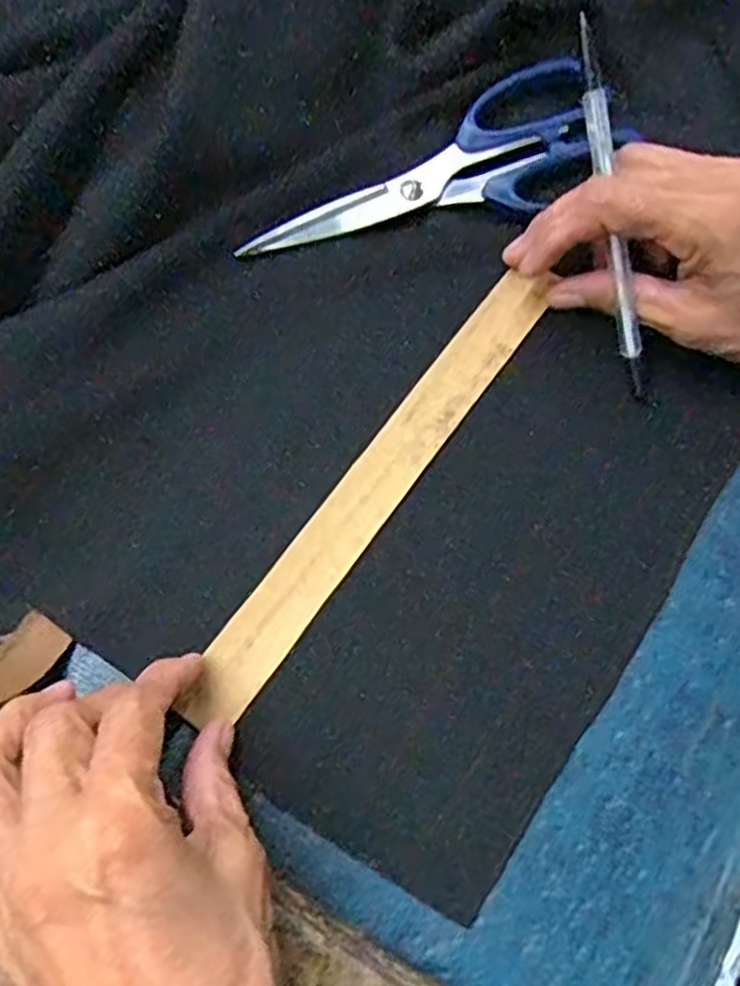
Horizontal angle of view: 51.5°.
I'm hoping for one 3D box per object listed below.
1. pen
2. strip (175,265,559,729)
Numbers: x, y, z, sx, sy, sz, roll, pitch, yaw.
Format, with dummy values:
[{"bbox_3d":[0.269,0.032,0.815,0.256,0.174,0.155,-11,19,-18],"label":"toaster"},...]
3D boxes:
[{"bbox_3d":[0.096,-0.108,0.303,0.007,0.011,0.144,-16,105,-7],"label":"pen"},{"bbox_3d":[0.004,-0.006,0.314,0.026,0.006,0.228,34,76,11],"label":"strip"}]

